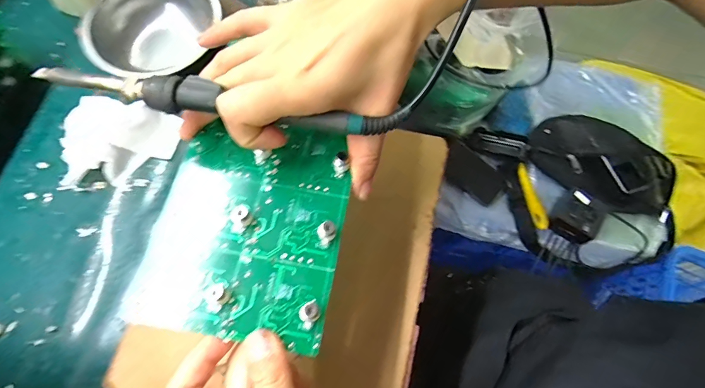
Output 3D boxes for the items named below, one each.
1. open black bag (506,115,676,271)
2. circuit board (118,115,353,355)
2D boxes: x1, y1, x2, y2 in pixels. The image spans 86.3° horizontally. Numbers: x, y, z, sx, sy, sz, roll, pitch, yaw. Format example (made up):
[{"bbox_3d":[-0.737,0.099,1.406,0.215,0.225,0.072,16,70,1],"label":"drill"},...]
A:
[{"bbox_3d":[0.468,-0.011,0.748,0.312,0.115,0.276,14,69,3],"label":"open black bag"},{"bbox_3d":[-0.059,0.015,0.219,0.106,0.015,0.126,10,69,1],"label":"circuit board"}]

